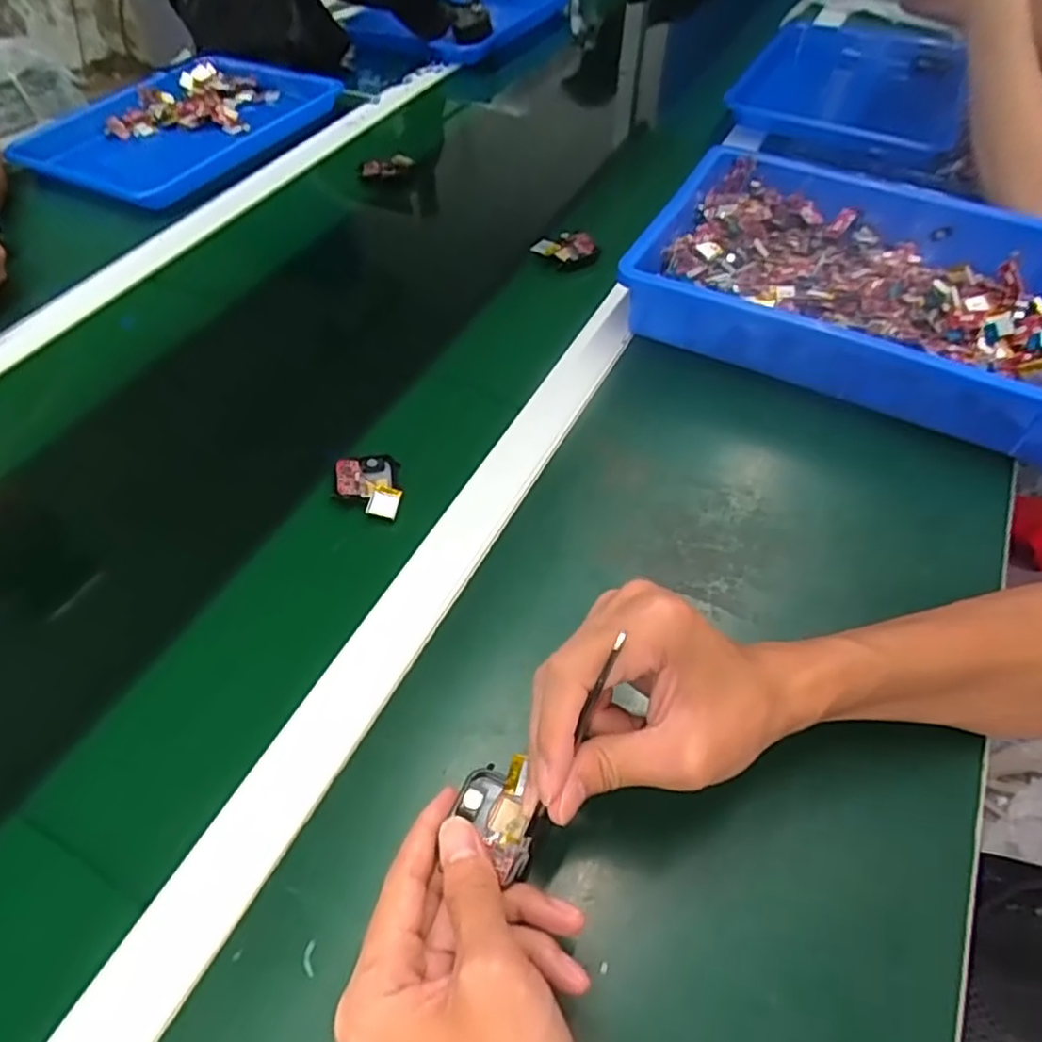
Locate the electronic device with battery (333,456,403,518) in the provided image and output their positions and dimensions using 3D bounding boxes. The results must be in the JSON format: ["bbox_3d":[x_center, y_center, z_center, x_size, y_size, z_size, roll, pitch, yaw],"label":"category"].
[{"bbox_3d":[-0.106,-0.024,0.471,0.043,0.012,0.054,-10,52,-6],"label":"electronic device with battery"}]

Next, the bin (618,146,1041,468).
[{"bbox_3d":[0.297,-0.198,0.570,0.376,0.063,0.258,21,55,17],"label":"bin"}]

